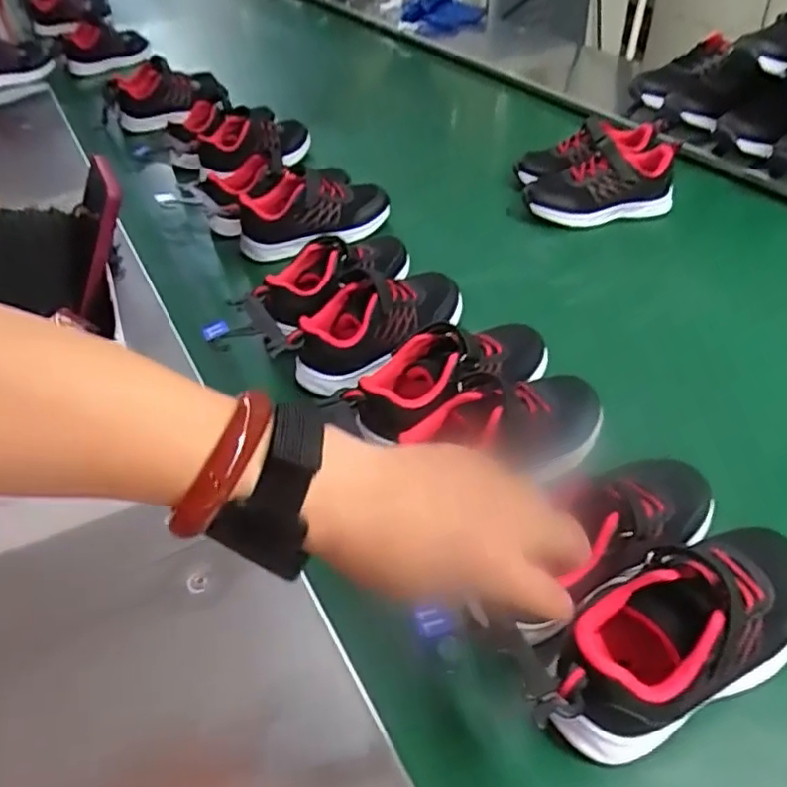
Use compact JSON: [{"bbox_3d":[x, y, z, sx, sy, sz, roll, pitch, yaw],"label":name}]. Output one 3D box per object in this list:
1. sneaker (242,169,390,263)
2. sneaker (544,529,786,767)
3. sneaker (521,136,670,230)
[{"bbox_3d":[-0.101,-0.234,0.826,0.186,0.086,0.076,-14,44,-14],"label":"sneaker"},{"bbox_3d":[0.177,0.145,0.392,0.198,0.084,0.077,-21,46,-20],"label":"sneaker"},{"bbox_3d":[0.265,-0.268,0.835,0.175,0.080,0.081,-13,43,-12],"label":"sneaker"}]

